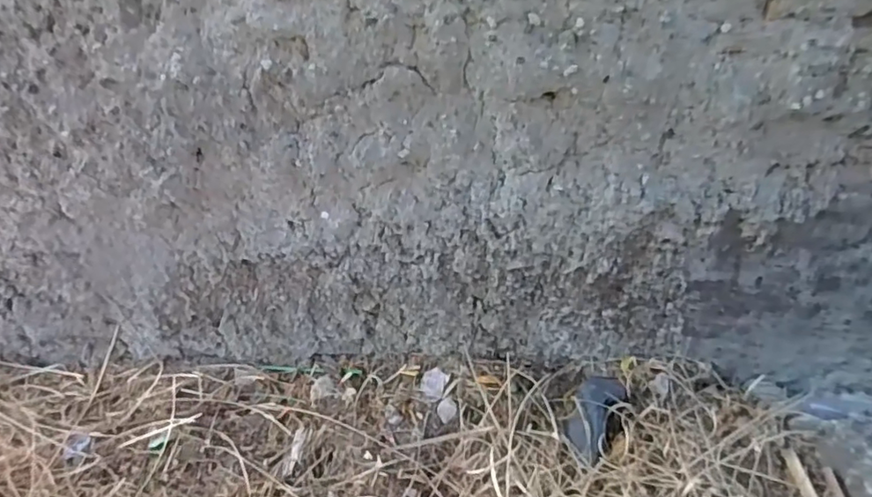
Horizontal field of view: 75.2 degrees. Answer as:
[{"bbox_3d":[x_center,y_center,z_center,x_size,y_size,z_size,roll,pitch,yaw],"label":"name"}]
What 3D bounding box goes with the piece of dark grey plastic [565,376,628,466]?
[{"bbox_3d":[0.322,0.341,1.165,0.090,0.075,0.180,17,71,30],"label":"piece of dark grey plastic"}]

